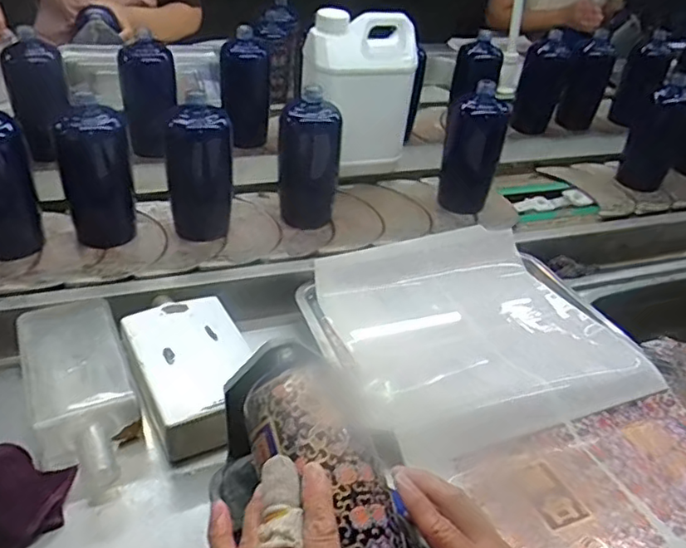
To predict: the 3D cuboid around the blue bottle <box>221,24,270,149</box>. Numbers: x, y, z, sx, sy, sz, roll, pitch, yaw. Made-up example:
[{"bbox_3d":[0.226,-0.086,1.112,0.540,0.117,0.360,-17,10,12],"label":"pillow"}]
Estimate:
[{"bbox_3d":[-0.163,-0.311,1.008,0.075,0.176,0.063,-3,37,-12],"label":"blue bottle"}]

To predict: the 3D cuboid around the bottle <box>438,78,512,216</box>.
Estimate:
[{"bbox_3d":[0.194,-0.193,0.897,0.083,0.171,0.066,13,37,10],"label":"bottle"}]

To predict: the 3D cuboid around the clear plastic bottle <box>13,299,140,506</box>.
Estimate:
[{"bbox_3d":[-0.246,0.108,0.567,0.089,0.039,0.227,-15,41,-26],"label":"clear plastic bottle"}]

